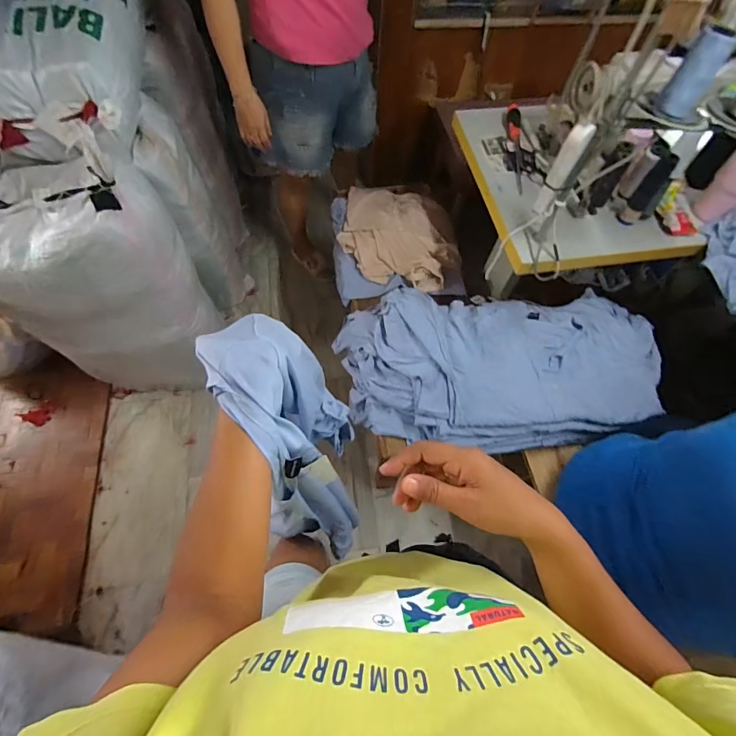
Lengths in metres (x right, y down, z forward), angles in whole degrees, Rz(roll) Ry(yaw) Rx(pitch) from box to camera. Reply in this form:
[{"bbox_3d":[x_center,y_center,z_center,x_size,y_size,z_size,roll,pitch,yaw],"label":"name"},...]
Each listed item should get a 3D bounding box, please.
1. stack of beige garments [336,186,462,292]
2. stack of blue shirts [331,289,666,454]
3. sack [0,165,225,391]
[{"bbox_3d":[0.097,-0.407,1.228,0.366,0.060,0.423,9,63,2],"label":"stack of beige garments"},{"bbox_3d":[0.296,0.019,0.989,0.720,0.169,0.383,3,63,-1],"label":"stack of blue shirts"},{"bbox_3d":[-0.747,-0.217,1.206,0.466,0.738,0.303,5,63,0],"label":"sack"}]

